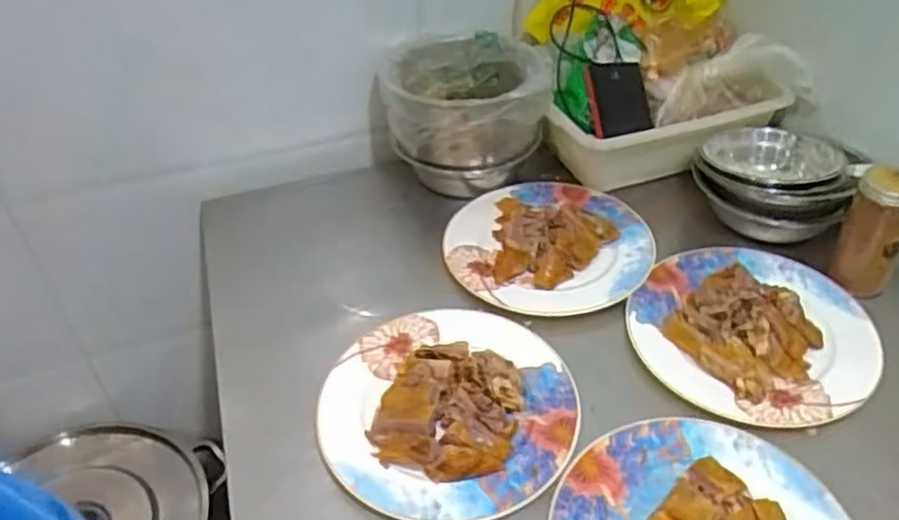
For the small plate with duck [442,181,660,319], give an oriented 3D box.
[{"bbox_3d":[0.127,-0.026,0.920,0.249,0.044,0.242,-2,39,2],"label":"small plate with duck"}]

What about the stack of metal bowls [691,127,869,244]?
[{"bbox_3d":[0.413,-0.102,0.924,0.184,0.082,0.149,14,43,20],"label":"stack of metal bowls"}]

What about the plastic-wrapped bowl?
[{"bbox_3d":[0.025,-0.199,1.012,0.218,0.164,0.215,-2,39,2],"label":"plastic-wrapped bowl"}]

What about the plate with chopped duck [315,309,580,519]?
[{"bbox_3d":[-0.002,0.142,0.724,0.249,0.046,0.248,-2,39,2],"label":"plate with chopped duck"}]

